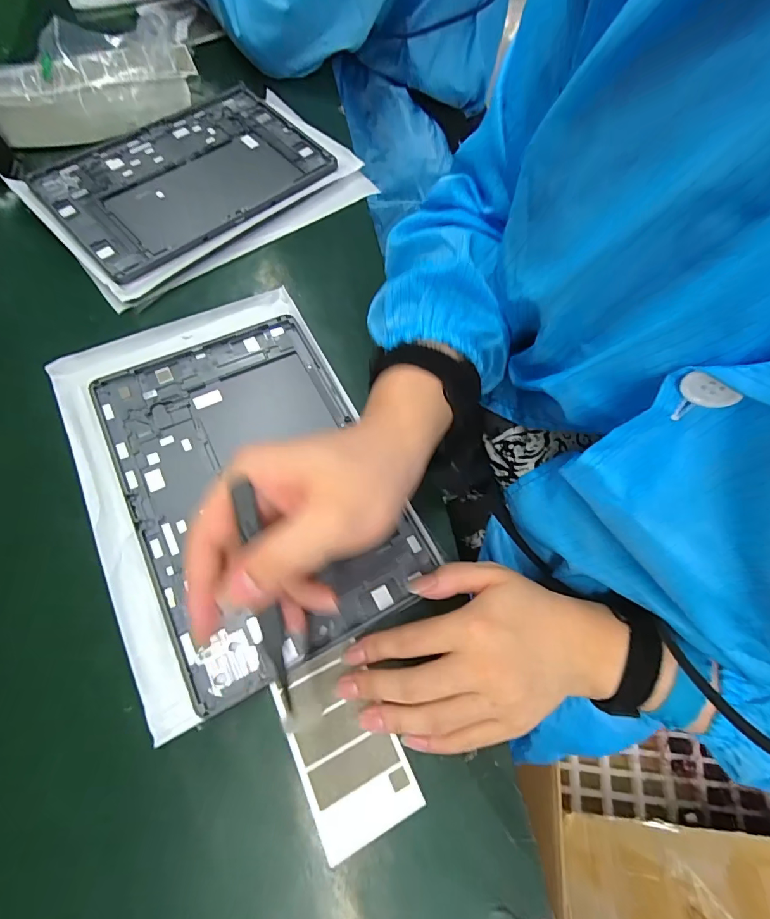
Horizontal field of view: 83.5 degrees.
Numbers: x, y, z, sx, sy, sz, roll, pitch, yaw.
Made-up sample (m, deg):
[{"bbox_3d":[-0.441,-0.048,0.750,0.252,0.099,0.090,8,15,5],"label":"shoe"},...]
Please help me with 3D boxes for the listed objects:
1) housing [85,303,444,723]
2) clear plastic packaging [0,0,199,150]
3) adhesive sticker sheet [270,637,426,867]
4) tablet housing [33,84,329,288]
[{"bbox_3d":[-0.094,0.011,0.310,0.168,0.012,0.257,-26,70,-14],"label":"housing"},{"bbox_3d":[-0.317,-0.401,0.455,0.223,0.053,0.103,-30,71,-16],"label":"clear plastic packaging"},{"bbox_3d":[-0.024,0.163,0.250,0.055,0.005,0.094,-23,66,-17],"label":"adhesive sticker sheet"},{"bbox_3d":[-0.204,-0.298,0.443,0.255,0.010,0.191,-40,74,-18],"label":"tablet housing"}]

